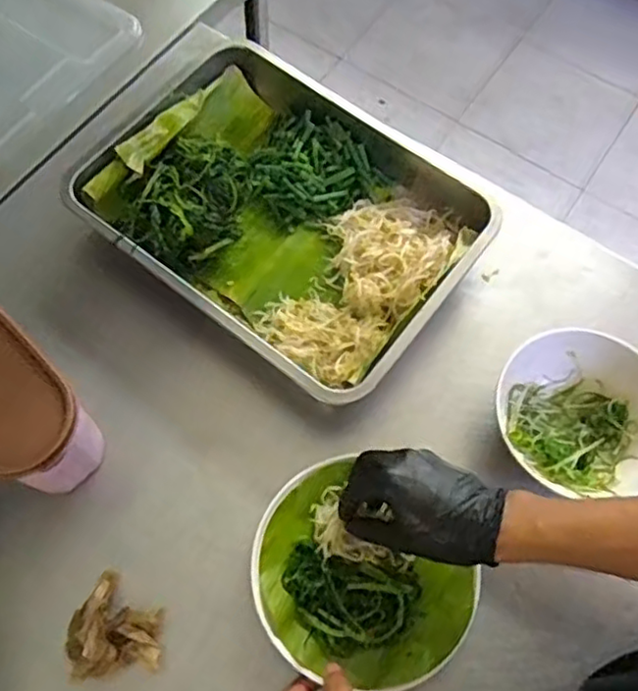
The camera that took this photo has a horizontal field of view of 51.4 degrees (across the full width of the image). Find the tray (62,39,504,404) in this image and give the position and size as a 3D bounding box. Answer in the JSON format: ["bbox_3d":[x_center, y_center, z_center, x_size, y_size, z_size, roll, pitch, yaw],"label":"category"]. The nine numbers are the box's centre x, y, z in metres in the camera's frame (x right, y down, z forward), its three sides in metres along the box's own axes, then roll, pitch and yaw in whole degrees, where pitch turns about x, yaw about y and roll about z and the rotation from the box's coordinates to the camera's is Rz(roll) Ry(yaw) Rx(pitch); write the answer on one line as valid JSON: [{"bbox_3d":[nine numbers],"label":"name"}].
[{"bbox_3d":[-0.038,-0.140,0.712,0.385,0.063,0.294,35,70,12],"label":"tray"}]

